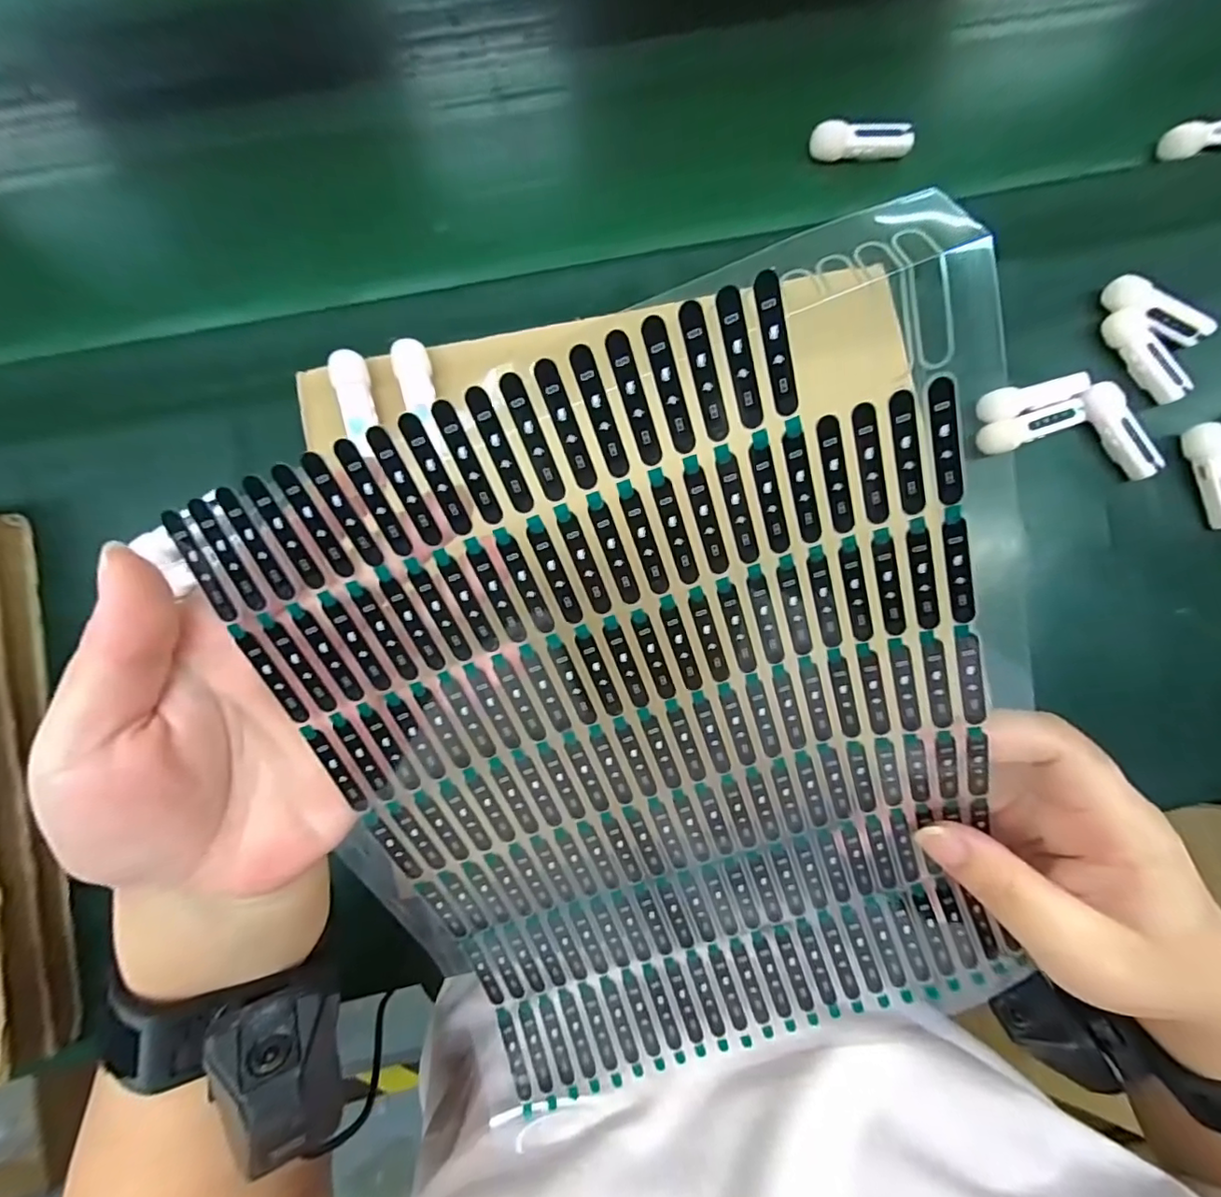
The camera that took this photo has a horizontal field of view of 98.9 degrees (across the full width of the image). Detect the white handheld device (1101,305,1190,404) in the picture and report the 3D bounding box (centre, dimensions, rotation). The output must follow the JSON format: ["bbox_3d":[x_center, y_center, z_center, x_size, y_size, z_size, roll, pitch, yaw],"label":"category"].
[{"bbox_3d":[0.337,-0.153,0.329,0.020,0.015,0.065,-37,85,-5],"label":"white handheld device"}]

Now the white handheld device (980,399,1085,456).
[{"bbox_3d":[0.262,-0.106,0.326,0.065,0.012,0.019,-16,84,-3],"label":"white handheld device"}]

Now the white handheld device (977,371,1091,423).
[{"bbox_3d":[0.262,-0.125,0.325,0.066,0.013,0.018,-15,84,-3],"label":"white handheld device"}]

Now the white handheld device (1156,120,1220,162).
[{"bbox_3d":[0.405,-0.310,0.350,0.059,0.019,0.020,-9,84,-2],"label":"white handheld device"}]

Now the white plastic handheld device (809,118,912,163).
[{"bbox_3d":[0.165,-0.302,0.343,0.065,0.015,0.018,-3,83,-1],"label":"white plastic handheld device"}]

